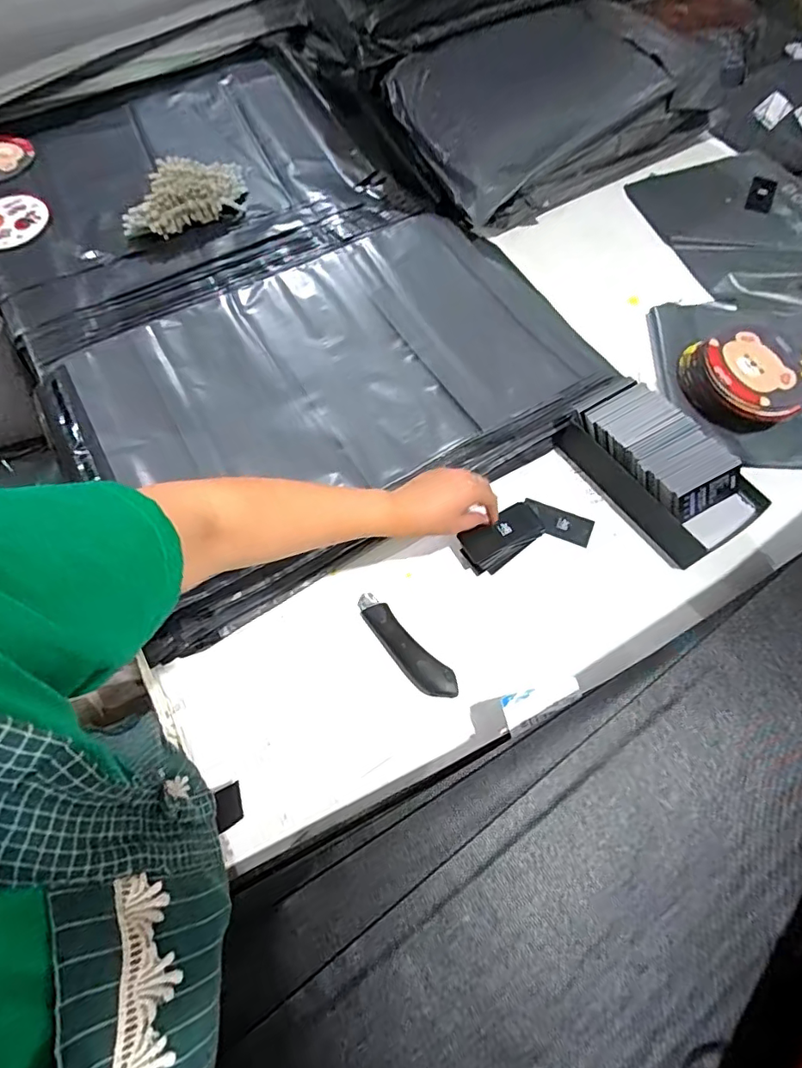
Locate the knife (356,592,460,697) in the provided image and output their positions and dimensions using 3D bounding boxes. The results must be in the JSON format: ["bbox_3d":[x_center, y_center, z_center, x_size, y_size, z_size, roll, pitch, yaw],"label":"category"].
[{"bbox_3d":[0.002,0.125,0.595,0.036,0.029,0.148,-42,71,-15],"label":"knife"}]

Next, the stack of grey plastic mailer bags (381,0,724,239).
[{"bbox_3d":[0.250,-0.751,0.929,0.515,0.129,0.363,-30,68,-11],"label":"stack of grey plastic mailer bags"}]

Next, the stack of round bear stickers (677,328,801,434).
[{"bbox_3d":[0.443,-0.203,0.701,0.147,0.059,0.120,36,72,16],"label":"stack of round bear stickers"}]

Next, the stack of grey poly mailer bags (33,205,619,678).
[{"bbox_3d":[-0.087,-0.206,0.732,0.684,0.046,0.467,-29,68,-11],"label":"stack of grey poly mailer bags"}]

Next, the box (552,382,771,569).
[{"bbox_3d":[0.307,-0.078,0.647,0.118,0.076,0.227,-35,69,-13],"label":"box"}]

